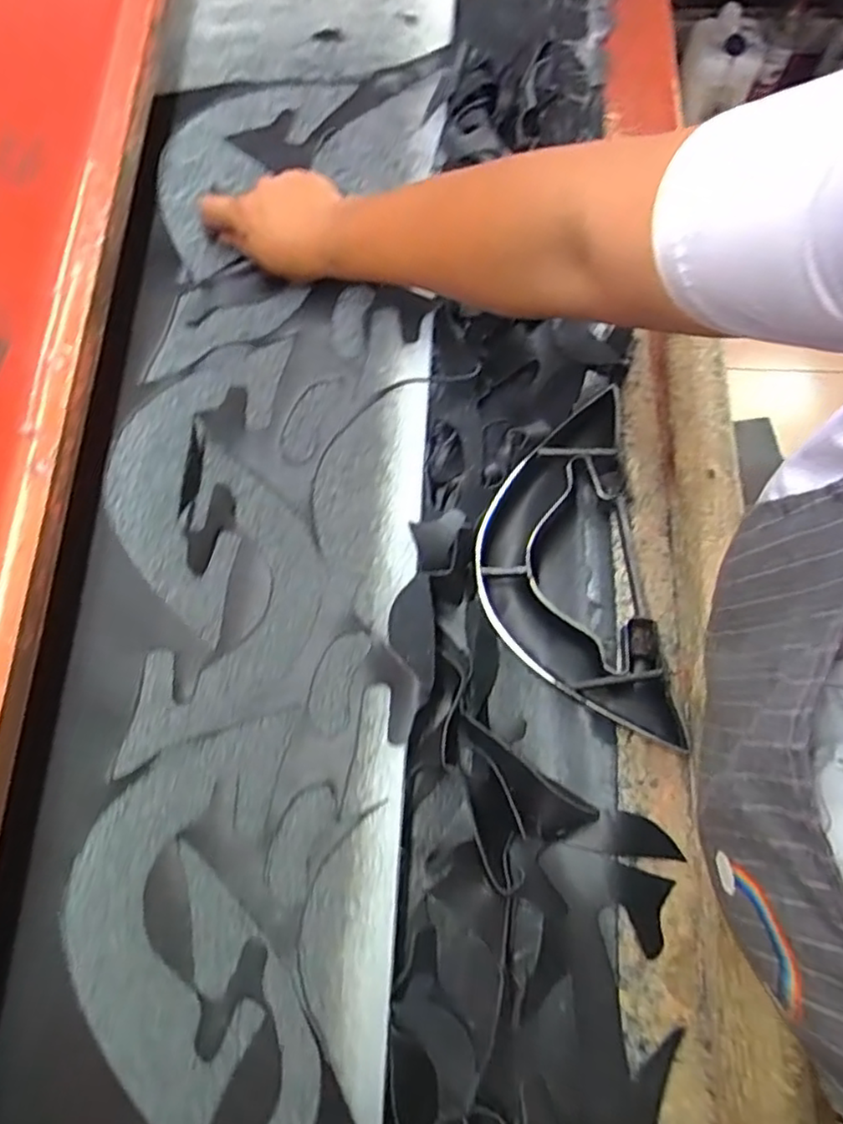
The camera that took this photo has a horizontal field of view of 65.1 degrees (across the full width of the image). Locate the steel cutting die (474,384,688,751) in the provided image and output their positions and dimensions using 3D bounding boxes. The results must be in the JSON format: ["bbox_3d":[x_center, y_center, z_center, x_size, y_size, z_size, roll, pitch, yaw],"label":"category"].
[{"bbox_3d":[0.101,0.004,0.479,0.118,0.033,0.248,-7,73,-1],"label":"steel cutting die"}]

